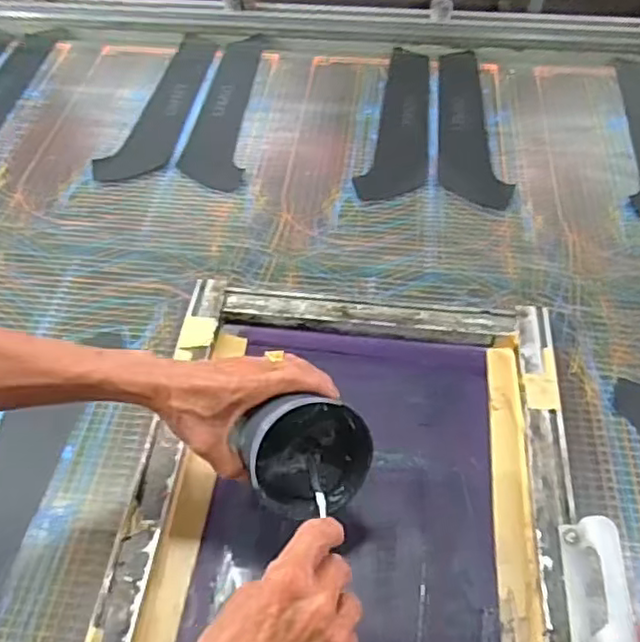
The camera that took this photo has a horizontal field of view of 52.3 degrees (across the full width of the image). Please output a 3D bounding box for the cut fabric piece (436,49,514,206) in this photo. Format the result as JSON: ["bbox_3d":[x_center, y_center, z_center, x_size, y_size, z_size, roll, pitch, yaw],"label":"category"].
[{"bbox_3d":[0.233,-0.330,1.064,0.099,0.006,0.415,-2,51,1],"label":"cut fabric piece"}]

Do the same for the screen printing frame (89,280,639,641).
[{"bbox_3d":[0.036,0.181,0.629,0.436,0.058,0.532,4,51,6],"label":"screen printing frame"}]

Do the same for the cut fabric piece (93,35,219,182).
[{"bbox_3d":[-0.265,-0.375,1.119,0.106,0.012,0.411,7,52,8],"label":"cut fabric piece"}]

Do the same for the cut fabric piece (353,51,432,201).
[{"bbox_3d":[0.143,-0.337,1.071,0.101,0.007,0.419,9,52,10],"label":"cut fabric piece"}]

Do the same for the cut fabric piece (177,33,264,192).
[{"bbox_3d":[-0.155,-0.367,1.105,0.101,0.009,0.424,3,51,5],"label":"cut fabric piece"}]

